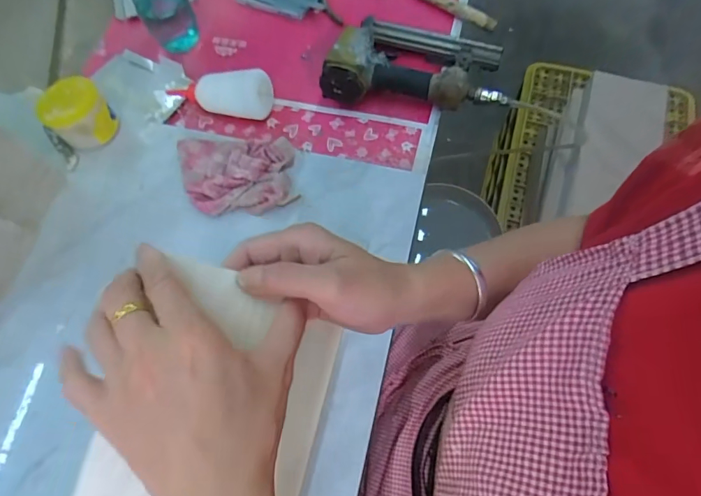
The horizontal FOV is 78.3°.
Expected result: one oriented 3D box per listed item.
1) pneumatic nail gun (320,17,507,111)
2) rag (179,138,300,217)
[{"bbox_3d":[0.093,-0.260,0.606,0.235,0.072,0.147,11,68,7],"label":"pneumatic nail gun"},{"bbox_3d":[-0.148,-0.096,0.561,0.147,0.021,0.114,-7,67,-1],"label":"rag"}]

